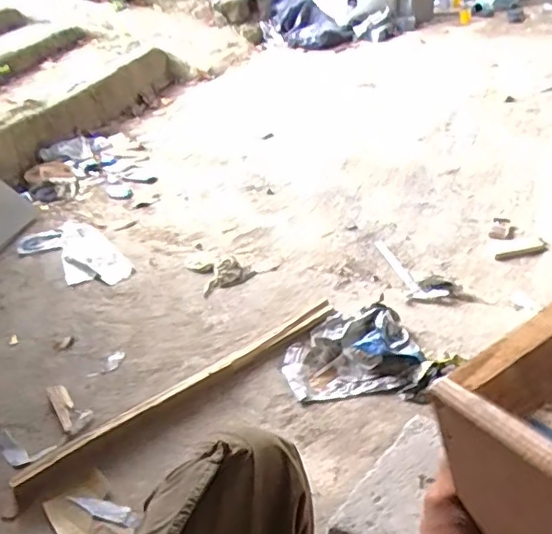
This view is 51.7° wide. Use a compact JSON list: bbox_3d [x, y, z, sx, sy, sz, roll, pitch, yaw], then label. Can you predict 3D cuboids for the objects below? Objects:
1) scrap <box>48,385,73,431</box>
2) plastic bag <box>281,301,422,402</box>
[{"bbox_3d":[-0.471,0.306,1.263,0.042,0.023,0.135,-26,38,-25],"label":"scrap"},{"bbox_3d":[0.168,0.185,1.305,0.302,0.064,0.260,-7,34,1],"label":"plastic bag"}]

